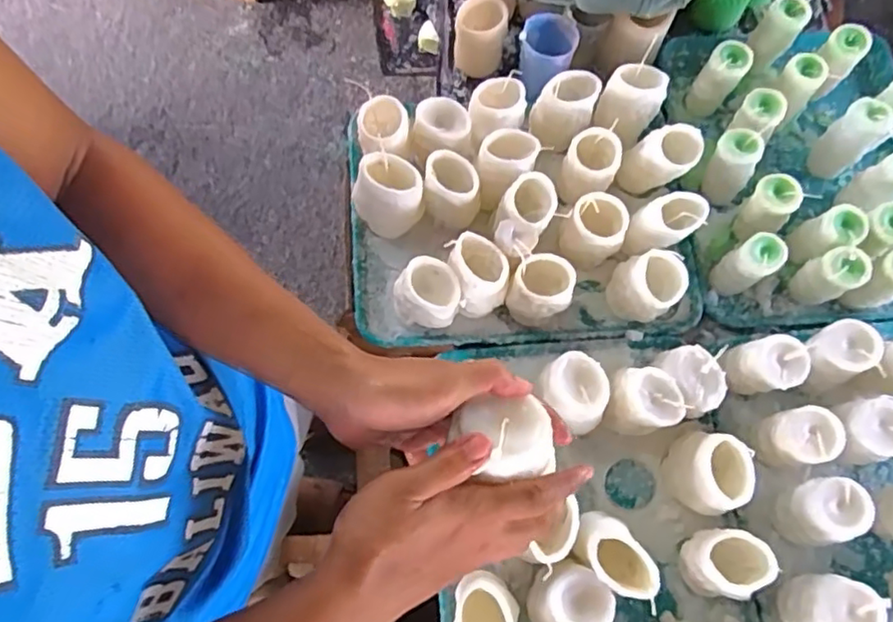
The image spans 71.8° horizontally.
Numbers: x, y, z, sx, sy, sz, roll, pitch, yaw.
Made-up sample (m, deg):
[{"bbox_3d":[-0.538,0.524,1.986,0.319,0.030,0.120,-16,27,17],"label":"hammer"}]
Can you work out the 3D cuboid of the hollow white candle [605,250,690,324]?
[{"bbox_3d":[0.236,-0.031,0.742,0.062,0.098,0.081,-43,78,-14],"label":"hollow white candle"}]

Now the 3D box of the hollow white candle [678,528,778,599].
[{"bbox_3d":[0.285,0.265,0.648,0.072,0.092,0.067,1,72,-2],"label":"hollow white candle"}]

